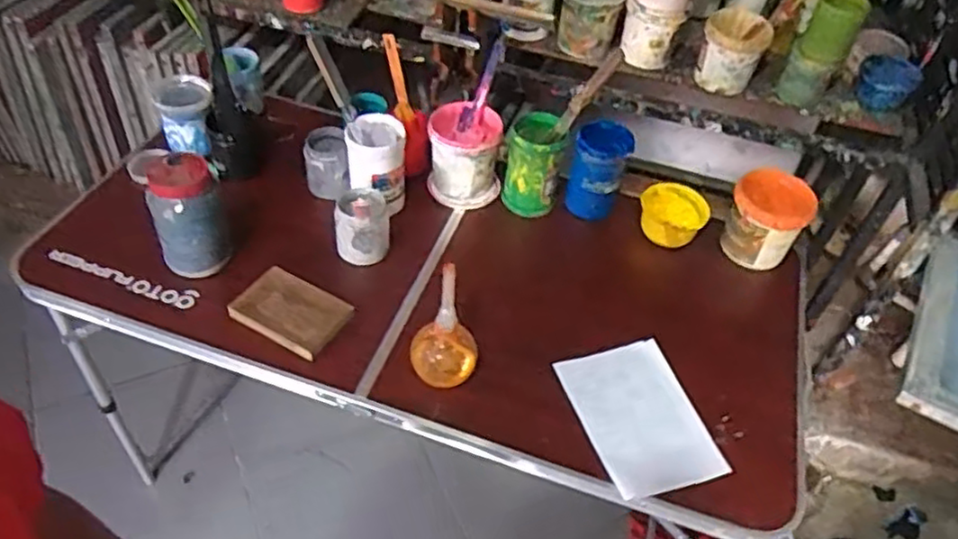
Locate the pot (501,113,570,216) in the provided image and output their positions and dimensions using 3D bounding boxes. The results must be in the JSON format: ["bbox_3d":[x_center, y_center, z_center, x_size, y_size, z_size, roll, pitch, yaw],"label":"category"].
[{"bbox_3d":[0.097,-0.180,1.235,0.102,0.156,0.098,17,48,9],"label":"pot"}]

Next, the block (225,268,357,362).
[{"bbox_3d":[-0.276,0.062,1.039,0.158,0.024,0.107,28,50,18],"label":"block"}]

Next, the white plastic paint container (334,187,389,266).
[{"bbox_3d":[-0.186,-0.069,1.126,0.085,0.104,0.094,-4,48,-10],"label":"white plastic paint container"}]

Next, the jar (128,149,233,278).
[{"bbox_3d":[-0.432,-0.083,1.044,0.108,0.191,0.082,-25,55,-26],"label":"jar"}]

